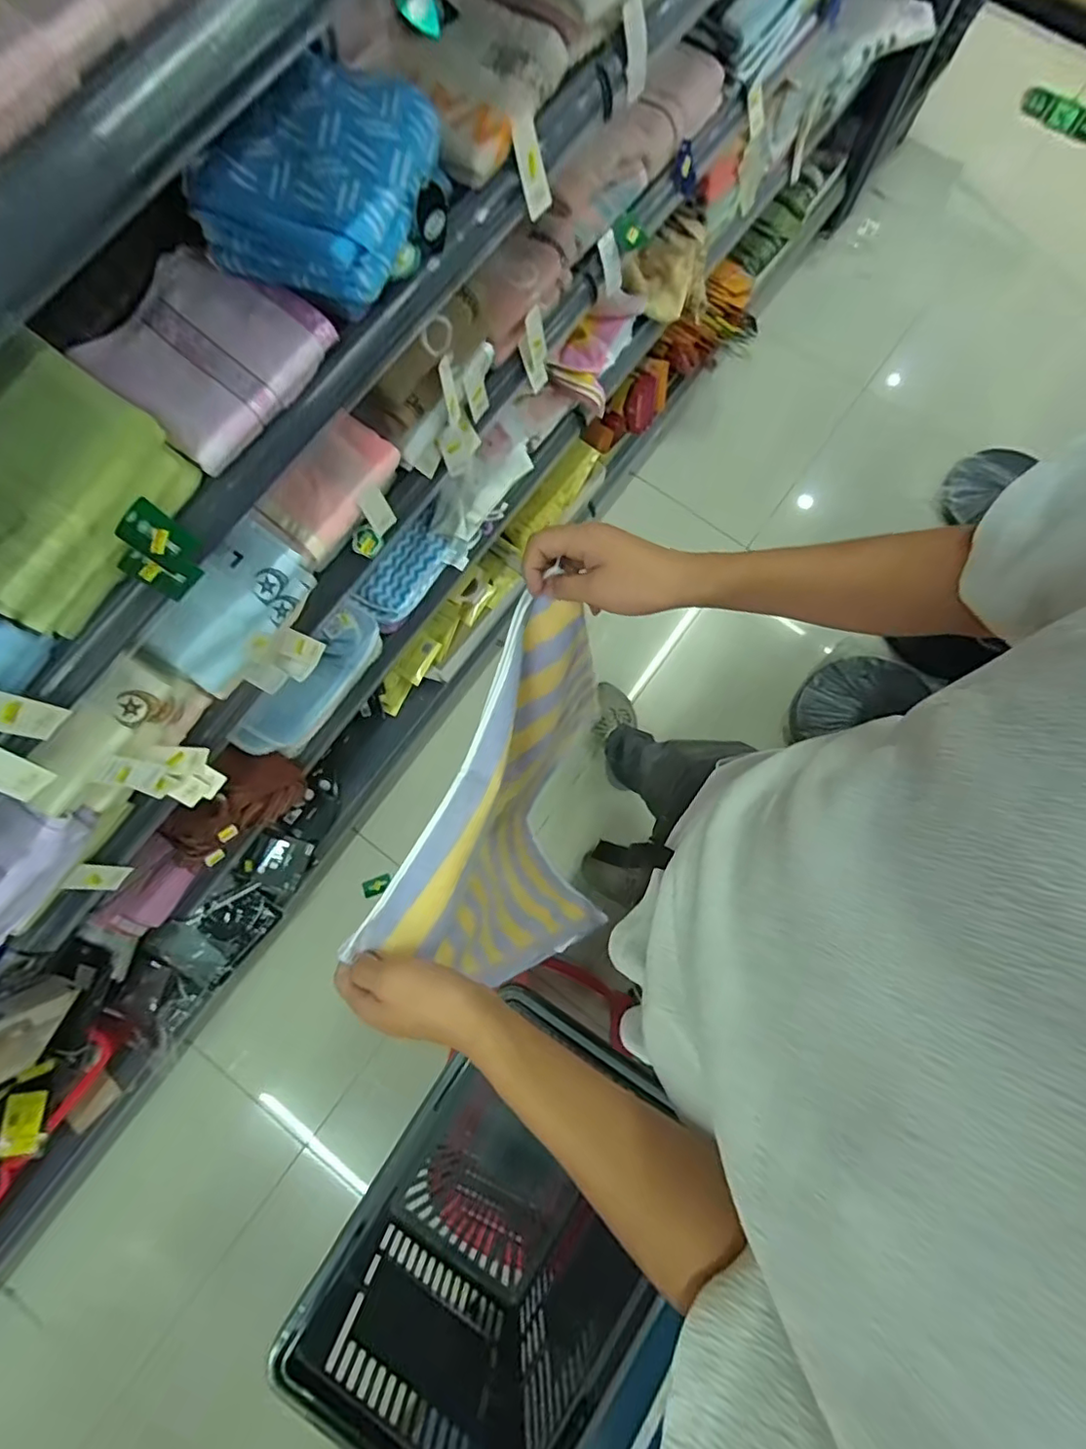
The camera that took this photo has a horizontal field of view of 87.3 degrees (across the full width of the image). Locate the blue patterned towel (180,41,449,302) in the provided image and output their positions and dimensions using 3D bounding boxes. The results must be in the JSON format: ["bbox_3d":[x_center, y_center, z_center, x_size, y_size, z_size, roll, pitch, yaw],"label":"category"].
[{"bbox_3d":[-0.198,-0.502,0.520,0.152,0.068,0.200,22,80,5],"label":"blue patterned towel"}]

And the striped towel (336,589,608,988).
[{"bbox_3d":[-0.005,0.083,0.578,0.176,0.273,0.309,19,80,4],"label":"striped towel"}]

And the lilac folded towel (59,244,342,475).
[{"bbox_3d":[-0.317,-0.354,0.533,0.170,0.034,0.178,37,82,7],"label":"lilac folded towel"}]

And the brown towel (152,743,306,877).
[{"bbox_3d":[-0.519,0.145,0.968,0.102,0.155,0.215,26,81,6],"label":"brown towel"}]

